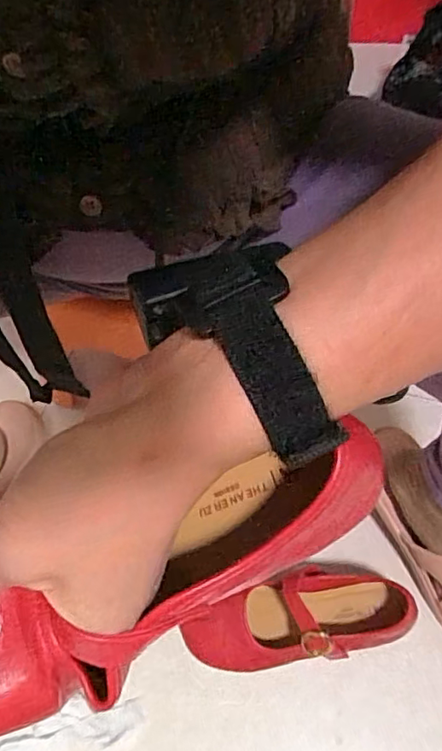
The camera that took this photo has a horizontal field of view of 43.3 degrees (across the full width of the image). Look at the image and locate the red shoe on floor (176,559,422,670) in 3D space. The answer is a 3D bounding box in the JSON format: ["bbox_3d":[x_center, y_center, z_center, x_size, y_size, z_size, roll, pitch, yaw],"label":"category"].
[{"bbox_3d":[0.079,0.254,0.588,0.230,0.090,0.087,-7,60,-1],"label":"red shoe on floor"}]

